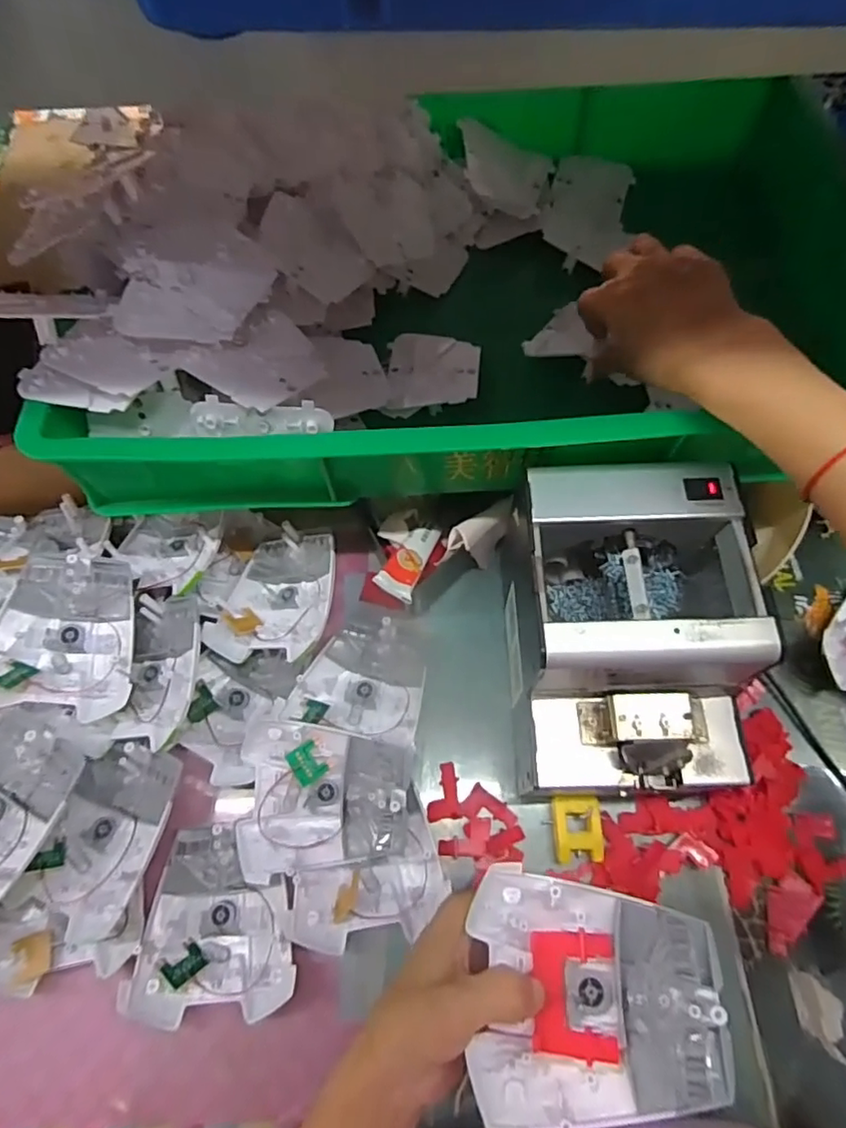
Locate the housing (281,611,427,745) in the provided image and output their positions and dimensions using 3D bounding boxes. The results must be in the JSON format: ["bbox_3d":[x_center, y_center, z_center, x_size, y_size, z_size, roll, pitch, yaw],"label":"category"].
[{"bbox_3d":[-0.042,0.078,0.434,0.091,0.029,0.097,11,67,7],"label":"housing"}]

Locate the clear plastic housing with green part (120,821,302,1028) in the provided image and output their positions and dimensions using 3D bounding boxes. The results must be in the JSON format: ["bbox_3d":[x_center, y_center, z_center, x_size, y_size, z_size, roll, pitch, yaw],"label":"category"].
[{"bbox_3d":[-0.130,0.226,0.375,0.095,0.022,0.104,-3,66,1],"label":"clear plastic housing with green part"}]

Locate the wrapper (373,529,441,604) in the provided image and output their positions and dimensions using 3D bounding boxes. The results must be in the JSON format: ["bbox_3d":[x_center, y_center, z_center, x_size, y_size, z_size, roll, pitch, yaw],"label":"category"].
[{"bbox_3d":[-0.008,-0.004,0.430,0.027,0.009,0.078,20,43,10],"label":"wrapper"}]

